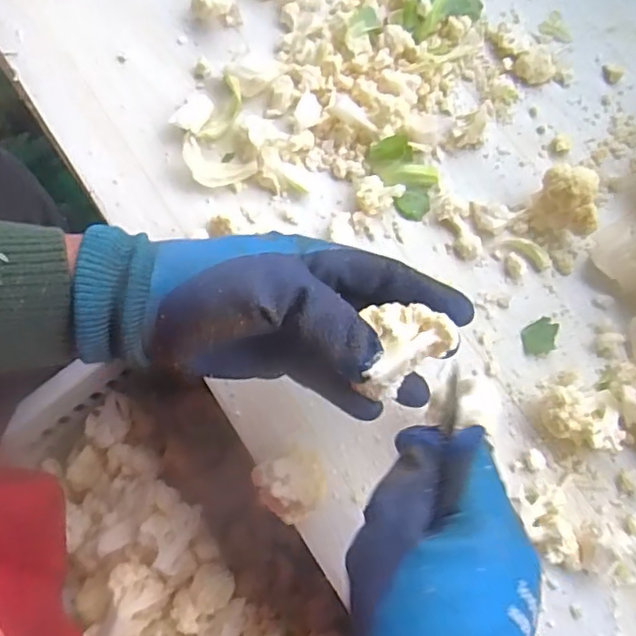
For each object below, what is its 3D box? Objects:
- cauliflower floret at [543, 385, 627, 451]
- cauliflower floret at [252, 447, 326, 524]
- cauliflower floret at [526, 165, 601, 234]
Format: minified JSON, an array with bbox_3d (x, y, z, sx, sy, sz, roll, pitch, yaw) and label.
[{"bbox_3d":[0.174,0.067,0.413,0.051,0.030,0.036,9,74,3],"label":"cauliflower floret"},{"bbox_3d":[-0.015,0.106,0.395,0.041,0.047,0.039,-23,76,-8],"label":"cauliflower floret"},{"bbox_3d":[0.182,-0.085,0.457,0.044,0.045,0.040,0,74,0],"label":"cauliflower floret"}]

